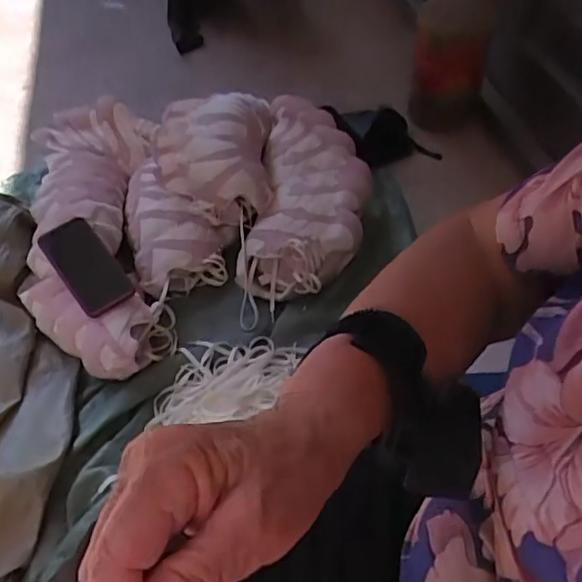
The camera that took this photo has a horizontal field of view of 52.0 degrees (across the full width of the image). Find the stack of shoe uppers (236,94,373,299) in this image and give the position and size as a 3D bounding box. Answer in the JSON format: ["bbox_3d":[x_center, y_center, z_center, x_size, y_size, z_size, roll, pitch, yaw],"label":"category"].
[{"bbox_3d":[0.040,-0.180,1.110,0.206,0.154,0.415,7,50,5],"label":"stack of shoe uppers"}]

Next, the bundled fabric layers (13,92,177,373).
[{"bbox_3d":[-0.352,-0.104,1.070,0.229,0.145,0.569,-8,50,-5],"label":"bundled fabric layers"}]

